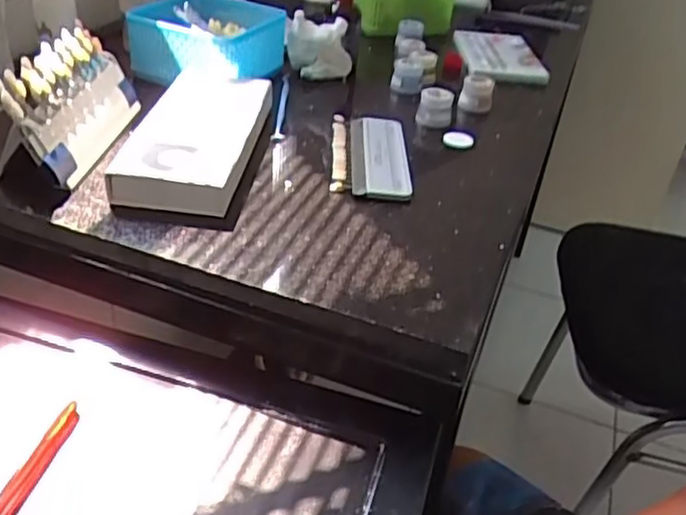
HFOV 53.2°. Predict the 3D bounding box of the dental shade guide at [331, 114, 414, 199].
[{"bbox_3d":[0.024,-0.095,0.617,0.068,0.011,0.134,4,36,-2],"label":"dental shade guide"}]

